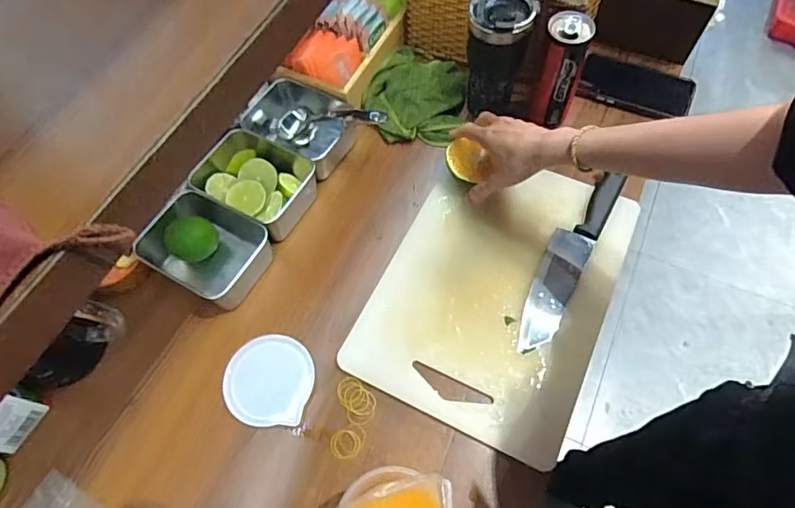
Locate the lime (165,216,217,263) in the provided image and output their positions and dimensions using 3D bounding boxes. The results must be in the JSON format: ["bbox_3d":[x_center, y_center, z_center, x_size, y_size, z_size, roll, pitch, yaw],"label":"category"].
[{"bbox_3d":[-0.249,-0.016,0.602,0.057,0.052,0.044,-42,68,-17],"label":"lime"}]

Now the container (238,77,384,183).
[{"bbox_3d":[-0.123,-0.176,0.665,0.115,0.081,0.196,-40,67,-17],"label":"container"}]

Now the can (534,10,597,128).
[{"bbox_3d":[0.210,-0.233,0.636,0.056,0.139,0.057,-1,62,2],"label":"can"}]

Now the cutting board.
[{"bbox_3d":[0.116,0.033,0.579,0.249,0.017,0.334,23,66,14],"label":"cutting board"}]

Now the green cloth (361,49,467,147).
[{"bbox_3d":[0.029,-0.222,0.695,0.135,0.061,0.133,31,68,18],"label":"green cloth"}]

